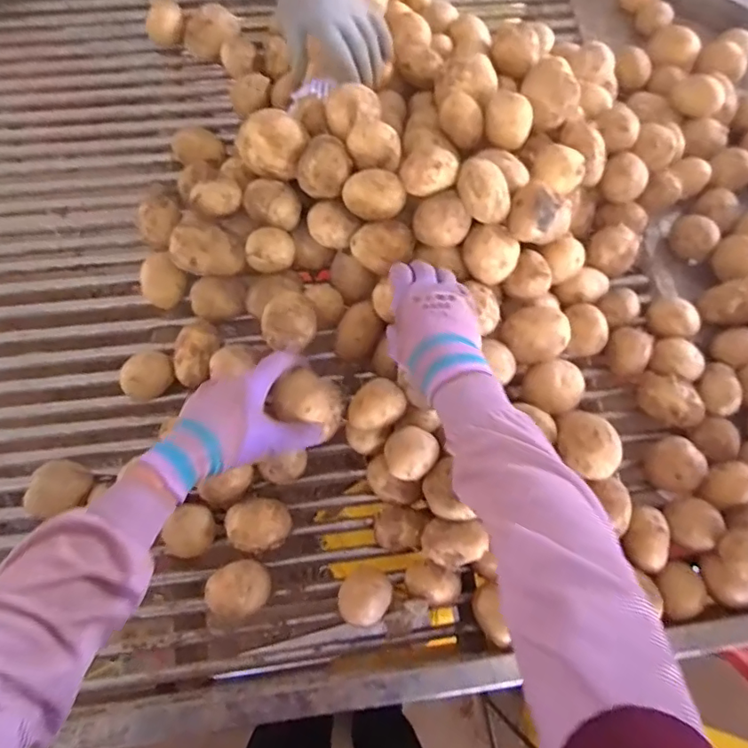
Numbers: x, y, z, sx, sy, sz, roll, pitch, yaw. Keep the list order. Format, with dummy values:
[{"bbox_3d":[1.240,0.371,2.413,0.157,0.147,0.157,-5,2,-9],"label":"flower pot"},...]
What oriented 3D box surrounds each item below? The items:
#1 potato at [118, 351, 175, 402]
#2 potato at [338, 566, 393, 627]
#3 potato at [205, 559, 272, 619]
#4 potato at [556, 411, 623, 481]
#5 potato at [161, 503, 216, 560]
[{"bbox_3d":[-0.252,0.005,0.616,0.058,0.048,0.046,-12,74,-4],"label":"potato"},{"bbox_3d":[-0.009,0.223,0.548,0.047,0.042,0.055,40,77,11],"label":"potato"},{"bbox_3d":[-0.133,0.215,0.547,0.056,0.048,0.052,0,73,0],"label":"potato"},{"bbox_3d":[0.220,0.074,0.564,0.049,0.050,0.068,-32,76,-9],"label":"potato"},{"bbox_3d":[-0.187,0.163,0.563,0.041,0.041,0.052,10,74,3],"label":"potato"}]

